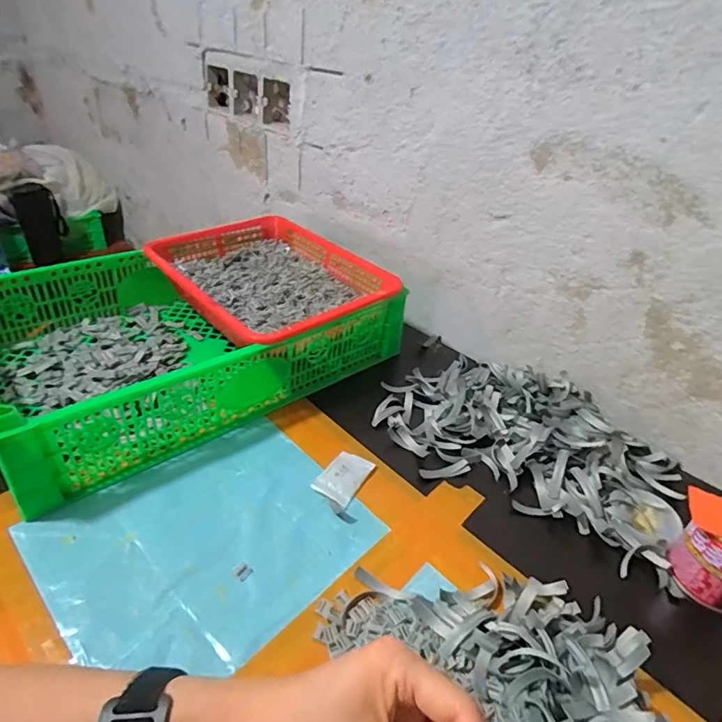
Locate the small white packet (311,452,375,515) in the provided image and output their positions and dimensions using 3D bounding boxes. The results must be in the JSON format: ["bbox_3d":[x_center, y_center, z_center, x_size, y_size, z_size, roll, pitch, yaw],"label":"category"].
[{"bbox_3d":[-0.017,0.117,0.480,0.039,0.009,0.071,22,37,22],"label":"small white packet"}]

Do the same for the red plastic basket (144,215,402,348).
[{"bbox_3d":[-0.119,-0.105,0.656,0.244,0.069,0.297,-23,44,-36],"label":"red plastic basket"}]

